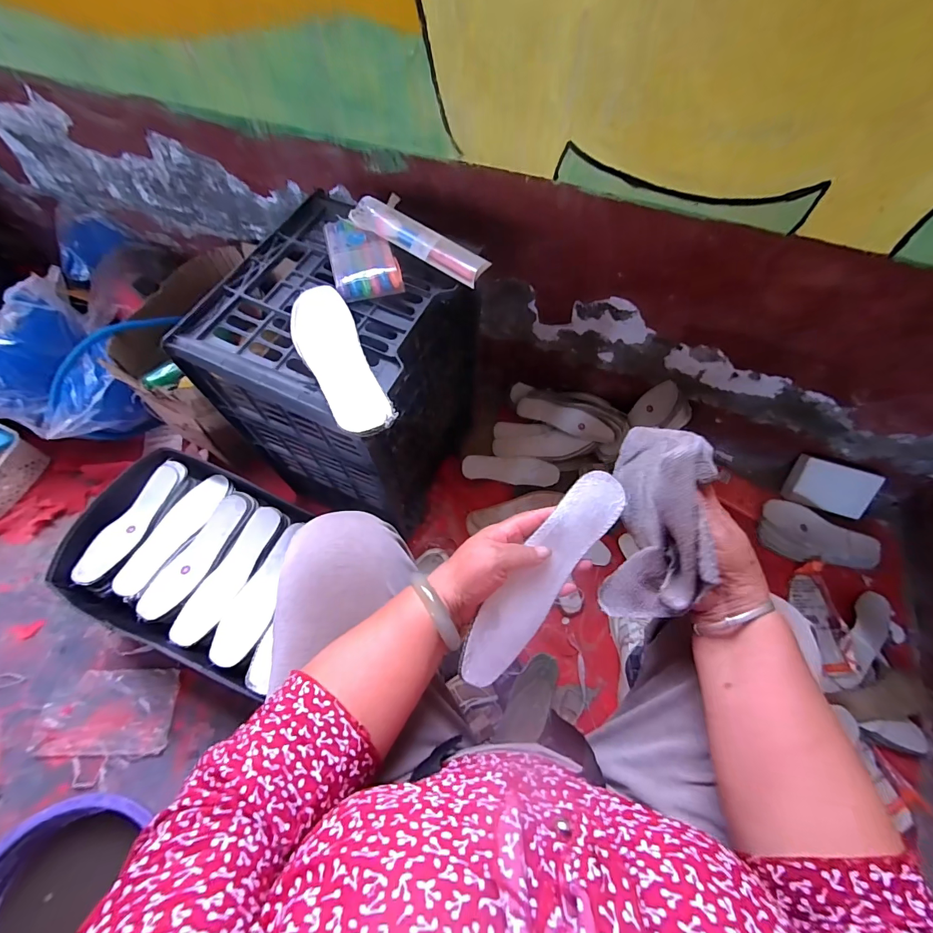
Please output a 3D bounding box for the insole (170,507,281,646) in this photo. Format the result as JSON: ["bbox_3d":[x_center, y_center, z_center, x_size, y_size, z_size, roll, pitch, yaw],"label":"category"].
[{"bbox_3d":[-0.385,0.172,0.671,0.075,0.025,0.231,21,65,8],"label":"insole"}]

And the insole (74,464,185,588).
[{"bbox_3d":[-0.579,0.093,0.715,0.059,0.023,0.229,23,66,9],"label":"insole"}]

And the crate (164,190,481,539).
[{"bbox_3d":[-0.176,-0.123,0.719,0.279,0.436,0.329,21,65,8],"label":"crate"}]

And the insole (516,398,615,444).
[{"bbox_3d":[0.223,-0.106,0.930,0.216,0.057,0.014,23,24,10],"label":"insole"}]

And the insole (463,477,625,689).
[{"bbox_3d":[0.072,0.102,0.379,0.062,0.012,0.216,40,85,-15],"label":"insole"}]

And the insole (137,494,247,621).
[{"bbox_3d":[-0.453,0.145,0.690,0.069,0.011,0.219,25,66,10],"label":"insole"}]

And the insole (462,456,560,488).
[{"bbox_3d":[0.098,0.009,0.916,0.210,0.011,0.061,3,90,-4],"label":"insole"}]

